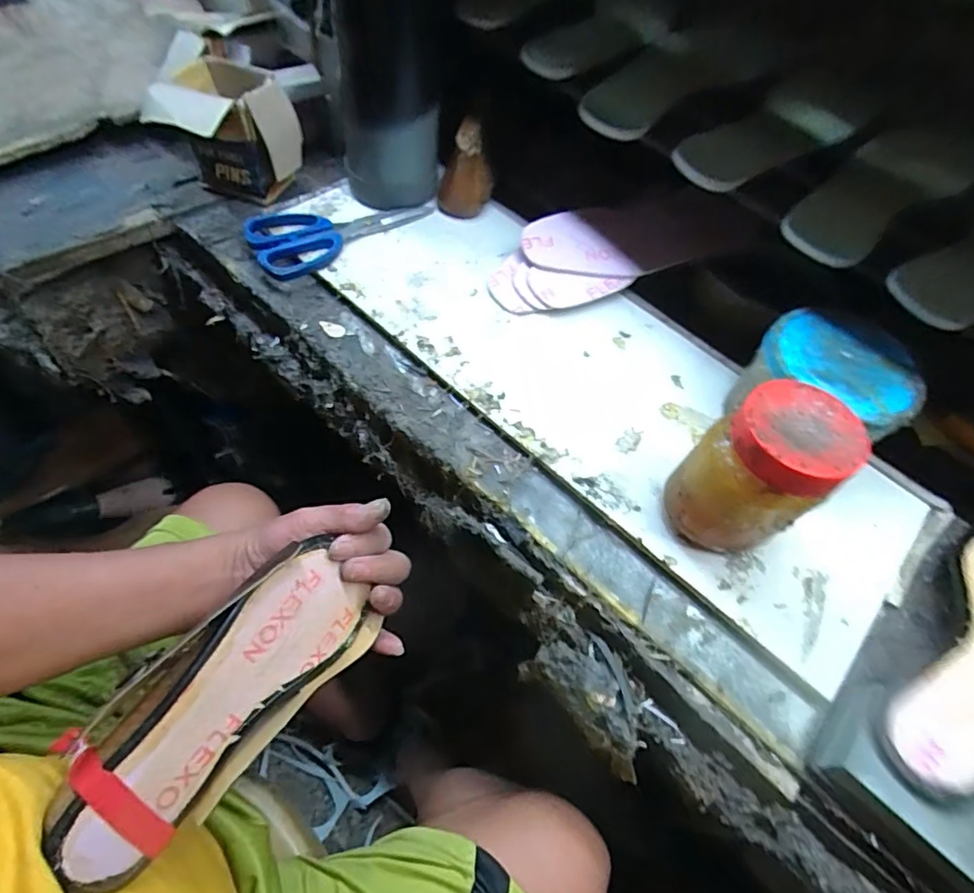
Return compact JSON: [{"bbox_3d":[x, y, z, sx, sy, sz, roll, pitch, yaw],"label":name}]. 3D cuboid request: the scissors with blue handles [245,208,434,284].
[{"bbox_3d":[-0.137,-0.212,0.524,0.177,0.019,0.087,-23,64,-16],"label":"scissors with blue handles"}]

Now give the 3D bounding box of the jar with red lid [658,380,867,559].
[{"bbox_3d":[0.171,0.021,0.353,0.077,0.117,0.075,2,59,-3],"label":"jar with red lid"}]

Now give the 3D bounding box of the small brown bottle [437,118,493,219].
[{"bbox_3d":[-0.021,-0.279,0.544,0.056,0.073,0.055,3,59,-2],"label":"small brown bottle"}]

